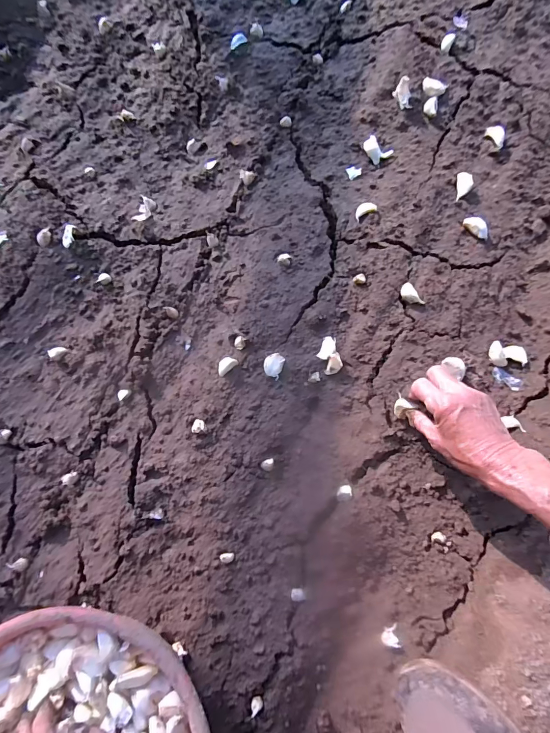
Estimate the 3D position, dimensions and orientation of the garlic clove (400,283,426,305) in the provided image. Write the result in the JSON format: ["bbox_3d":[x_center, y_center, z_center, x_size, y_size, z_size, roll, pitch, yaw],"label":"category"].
[{"bbox_3d":[0.182,-0.096,0.526,0.019,0.011,0.036,-26,79,-7],"label":"garlic clove"}]

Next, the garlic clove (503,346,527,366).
[{"bbox_3d":[0.317,-0.017,0.516,0.034,0.012,0.020,22,78,3],"label":"garlic clove"}]

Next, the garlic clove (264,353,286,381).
[{"bbox_3d":[-0.002,-0.001,0.532,0.025,0.012,0.033,21,78,3],"label":"garlic clove"}]

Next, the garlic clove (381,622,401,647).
[{"bbox_3d":[0.136,0.316,0.463,0.019,0.021,0.022,-2,78,-2],"label":"garlic clove"}]

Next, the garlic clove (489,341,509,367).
[{"bbox_3d":[0.293,-0.015,0.516,0.020,0.009,0.034,-20,79,-6],"label":"garlic clove"}]

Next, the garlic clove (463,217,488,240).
[{"bbox_3d":[0.286,-0.197,0.559,0.020,0.018,0.040,-34,80,-8],"label":"garlic clove"}]

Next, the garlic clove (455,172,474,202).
[{"bbox_3d":[0.277,-0.265,0.574,0.021,0.012,0.044,6,77,0],"label":"garlic clove"}]

